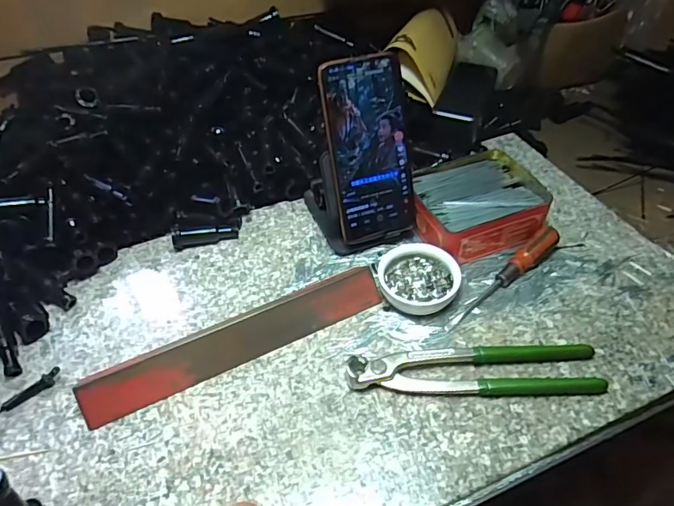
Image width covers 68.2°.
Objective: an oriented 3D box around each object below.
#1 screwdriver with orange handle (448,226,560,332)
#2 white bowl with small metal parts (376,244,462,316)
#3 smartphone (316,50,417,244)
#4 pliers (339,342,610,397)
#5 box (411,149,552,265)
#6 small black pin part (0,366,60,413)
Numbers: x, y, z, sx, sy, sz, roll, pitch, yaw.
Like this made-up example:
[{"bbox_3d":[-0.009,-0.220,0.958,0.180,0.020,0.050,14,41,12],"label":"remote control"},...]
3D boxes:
[{"bbox_3d":[0.158,0.021,0.458,0.148,0.022,0.019,-35,54,-26],"label":"screwdriver with orange handle"},{"bbox_3d":[0.075,0.025,0.456,0.072,0.027,0.061,9,48,13],"label":"white bowl with small metal parts"},{"bbox_3d":[0.031,-0.093,0.464,0.078,0.166,0.005,-17,22,-15],"label":"smartphone"},{"bbox_3d":[0.109,0.094,0.397,0.198,0.017,0.040,-4,46,1],"label":"pliers"},{"bbox_3d":[0.140,-0.048,0.512,0.125,0.044,0.107,-17,48,-12],"label":"box"},{"bbox_3d":[-0.249,0.111,0.403,0.050,0.008,0.012,-33,53,-25],"label":"small black pin part"}]

